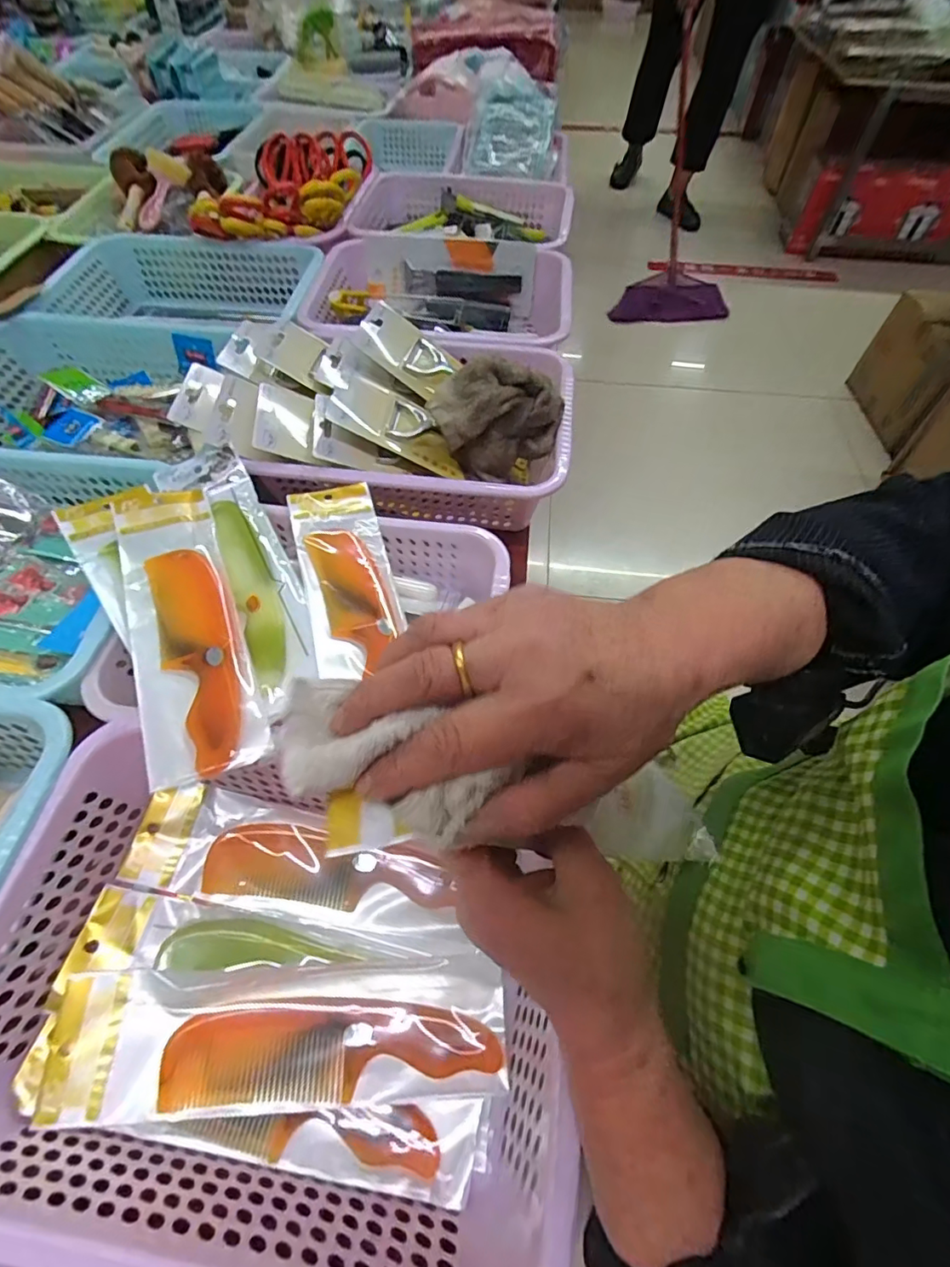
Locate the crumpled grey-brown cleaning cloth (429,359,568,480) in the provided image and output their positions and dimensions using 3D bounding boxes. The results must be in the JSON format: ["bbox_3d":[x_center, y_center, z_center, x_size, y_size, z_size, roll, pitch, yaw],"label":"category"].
[{"bbox_3d":[0.022,-0.217,0.531,0.131,0.094,0.094,-5,58,-5],"label":"crumpled grey-brown cleaning cloth"}]

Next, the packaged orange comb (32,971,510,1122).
[{"bbox_3d":[-0.115,0.244,0.315,0.262,0.011,0.067,0,58,-2],"label":"packaged orange comb"}]

